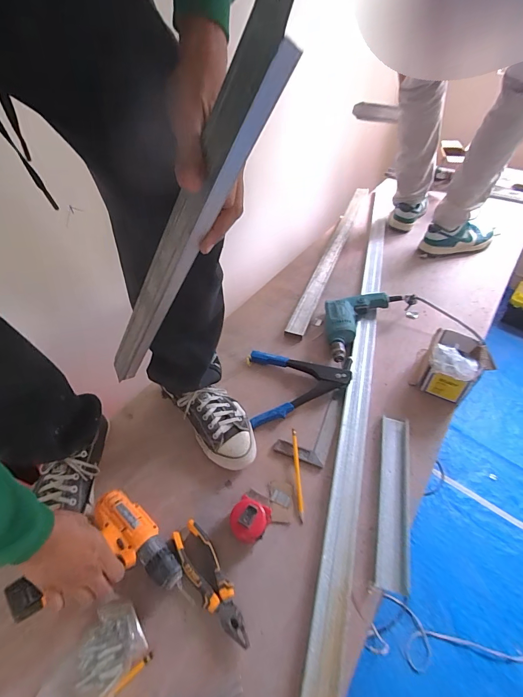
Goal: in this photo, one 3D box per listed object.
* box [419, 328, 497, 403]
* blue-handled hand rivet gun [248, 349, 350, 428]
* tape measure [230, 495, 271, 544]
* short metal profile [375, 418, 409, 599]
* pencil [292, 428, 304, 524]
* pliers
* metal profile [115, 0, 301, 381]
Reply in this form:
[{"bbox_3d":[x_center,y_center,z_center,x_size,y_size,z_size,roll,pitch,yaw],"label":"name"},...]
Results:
[{"bbox_3d":[0.439,0.036,0.784,0.129,0.079,0.167,27,53,30],"label":"box"},{"bbox_3d":[0.090,0.071,0.796,0.236,0.043,0.198,-6,46,1],"label":"blue-handled hand rivet gun"},{"bbox_3d":[-0.021,0.293,0.592,0.063,0.039,0.069,19,49,23],"label":"tape measure"},{"bbox_3d":[0.241,0.258,0.629,0.051,0.016,0.310,8,47,14],"label":"short metal profile"},{"bbox_3d":[0.069,0.234,0.659,0.009,0.015,0.173,-4,46,3],"label":"pencil"},{"bbox_3d":[-0.081,0.364,0.541,0.053,0.020,0.190,-28,49,-20],"label":"pliers"},{"bbox_3d":[-0.111,-0.101,0.416,0.050,0.540,0.036,33,48,-12],"label":"metal profile"}]

